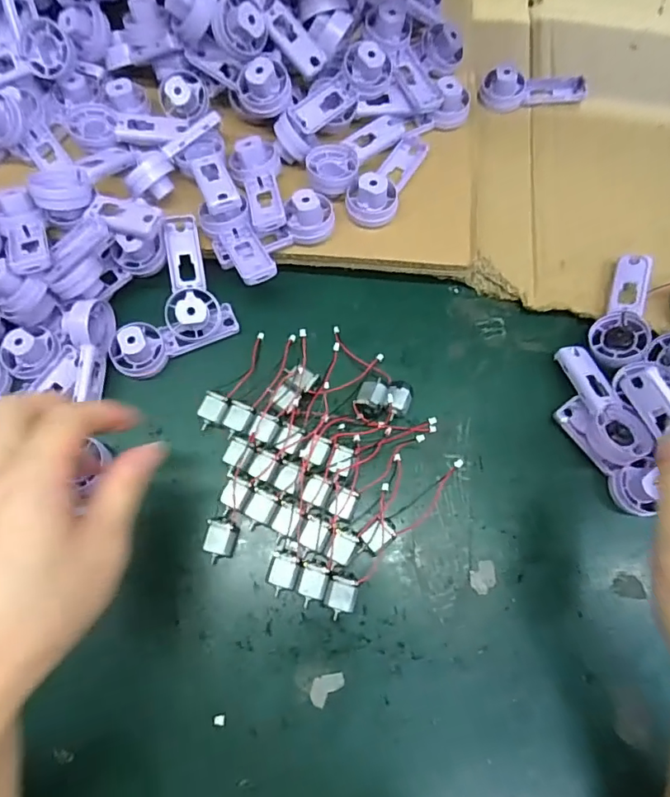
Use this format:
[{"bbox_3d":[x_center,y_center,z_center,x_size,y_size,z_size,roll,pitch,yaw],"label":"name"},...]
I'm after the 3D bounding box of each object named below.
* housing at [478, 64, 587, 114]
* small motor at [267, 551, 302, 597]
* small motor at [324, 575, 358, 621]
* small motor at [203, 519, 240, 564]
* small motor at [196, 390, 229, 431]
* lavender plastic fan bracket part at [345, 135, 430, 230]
[{"bbox_3d":[0.178,-0.283,0.461,0.095,0.025,0.036,-11,73,-5],"label":"housing"},{"bbox_3d":[-0.033,0.114,0.332,0.018,0.014,0.024,12,72,2],"label":"small motor"},{"bbox_3d":[0.003,0.127,0.328,0.018,0.015,0.025,12,72,2],"label":"small motor"},{"bbox_3d":[-0.075,0.095,0.340,0.019,0.017,0.026,9,72,1],"label":"small motor"},{"bbox_3d":[-0.087,0.011,0.367,0.018,0.015,0.026,17,72,4],"label":"small motor"},{"bbox_3d":[0.042,-0.176,0.397,0.037,0.028,0.094,26,73,7],"label":"lavender plastic fan bracket part"}]

